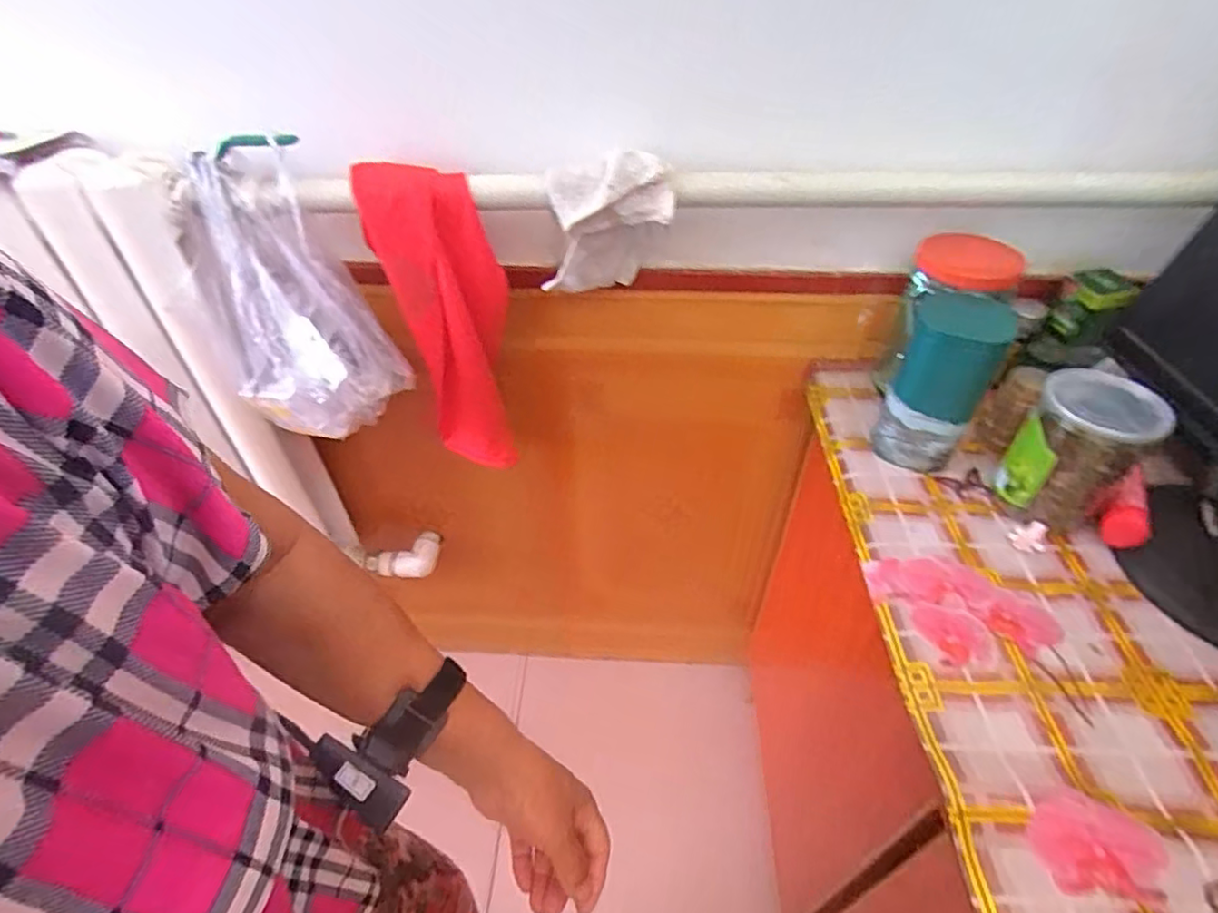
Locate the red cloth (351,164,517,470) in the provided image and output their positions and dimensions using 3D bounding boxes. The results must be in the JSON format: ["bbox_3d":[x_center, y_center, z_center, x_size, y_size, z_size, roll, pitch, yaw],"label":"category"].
[{"bbox_3d":[-0.171,-0.137,0.668,0.118,0.329,0.062,14,48,22],"label":"red cloth"}]

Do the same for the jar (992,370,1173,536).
[{"bbox_3d":[0.411,-0.003,0.536,0.083,0.120,0.085,-4,43,4],"label":"jar"}]

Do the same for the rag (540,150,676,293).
[{"bbox_3d":[-0.007,-0.232,0.613,0.127,0.133,0.083,-10,43,-3],"label":"rag"}]

